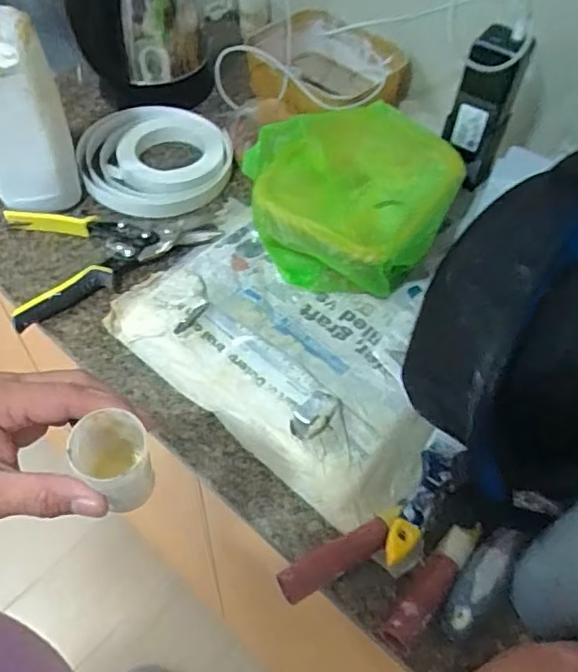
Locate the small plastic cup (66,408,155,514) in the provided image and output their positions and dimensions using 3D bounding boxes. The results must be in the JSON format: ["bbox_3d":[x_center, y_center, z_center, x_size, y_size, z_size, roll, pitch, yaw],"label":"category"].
[{"bbox_3d":[-0.096,0.070,0.335,0.033,0.056,0.038,37,61,22],"label":"small plastic cup"}]

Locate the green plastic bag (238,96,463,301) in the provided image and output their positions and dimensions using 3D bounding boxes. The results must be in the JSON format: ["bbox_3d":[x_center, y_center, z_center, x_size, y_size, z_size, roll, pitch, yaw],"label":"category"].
[{"bbox_3d":[0.070,-0.144,0.639,0.210,0.077,0.213,-2,54,-4],"label":"green plastic bag"}]

